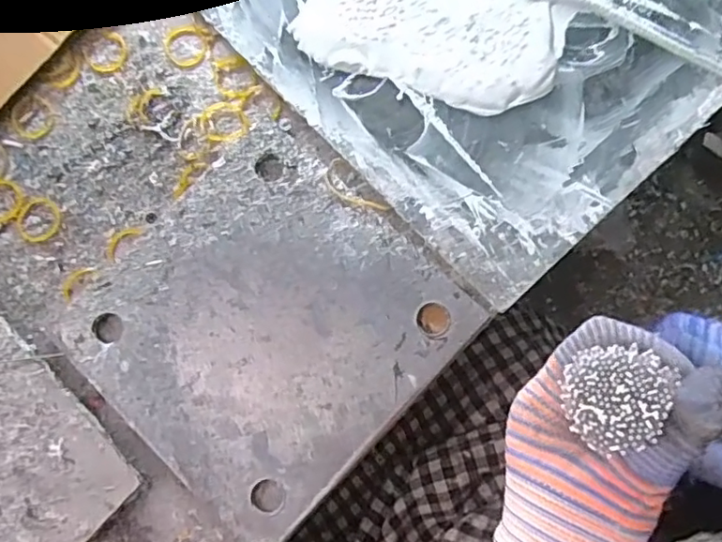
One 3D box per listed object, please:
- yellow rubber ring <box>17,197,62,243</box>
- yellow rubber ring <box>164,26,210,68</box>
[{"bbox_3d":[-0.208,-0.033,0.382,0.028,0.004,0.030,0,80,1],"label":"yellow rubber ring"},{"bbox_3d":[-0.118,-0.152,0.402,0.030,0.004,0.029,0,80,1],"label":"yellow rubber ring"}]

